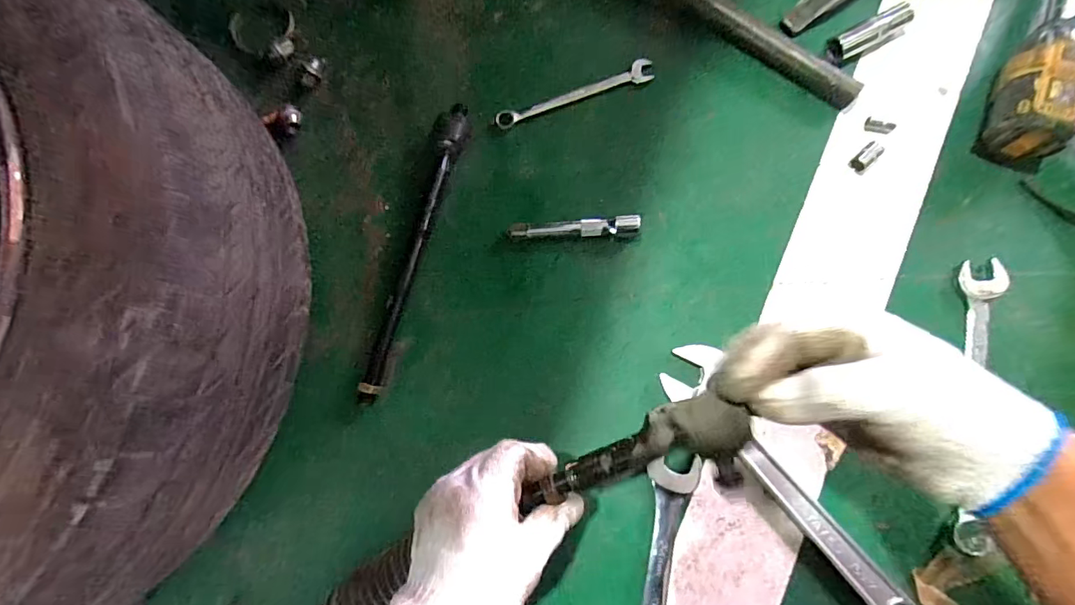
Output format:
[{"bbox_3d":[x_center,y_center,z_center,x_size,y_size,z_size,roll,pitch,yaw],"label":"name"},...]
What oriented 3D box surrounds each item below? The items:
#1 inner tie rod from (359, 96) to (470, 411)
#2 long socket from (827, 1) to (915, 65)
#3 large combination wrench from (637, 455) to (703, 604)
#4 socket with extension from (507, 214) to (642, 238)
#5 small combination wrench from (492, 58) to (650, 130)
[{"bbox_3d":[-0.118,-0.049,0.486,0.030,0.024,0.294,15,83,6],"label":"inner tie rod"},{"bbox_3d":[0.320,-0.260,0.488,0.073,0.027,0.025,-26,81,-1],"label":"long socket"},{"bbox_3d":[0.101,0.288,0.436,0.044,0.017,0.298,8,82,5],"label":"large combination wrench"},{"bbox_3d":[0.035,-0.071,0.486,0.125,0.020,0.017,-2,81,3],"label":"socket with extension"},{"bbox_3d":[0.037,-0.211,0.512,0.163,0.008,0.021,-18,81,1],"label":"small combination wrench"}]

